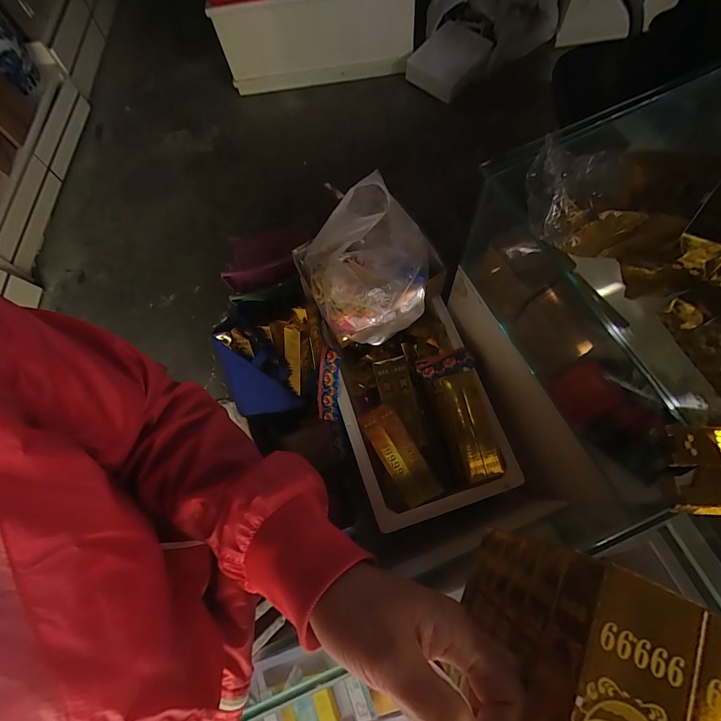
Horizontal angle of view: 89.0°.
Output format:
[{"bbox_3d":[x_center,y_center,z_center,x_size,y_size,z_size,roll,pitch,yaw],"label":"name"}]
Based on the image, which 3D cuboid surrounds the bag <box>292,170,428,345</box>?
[{"bbox_3d":[0.016,-0.207,0.783,0.245,0.171,0.294,-28,70,-5],"label":"bag"}]

